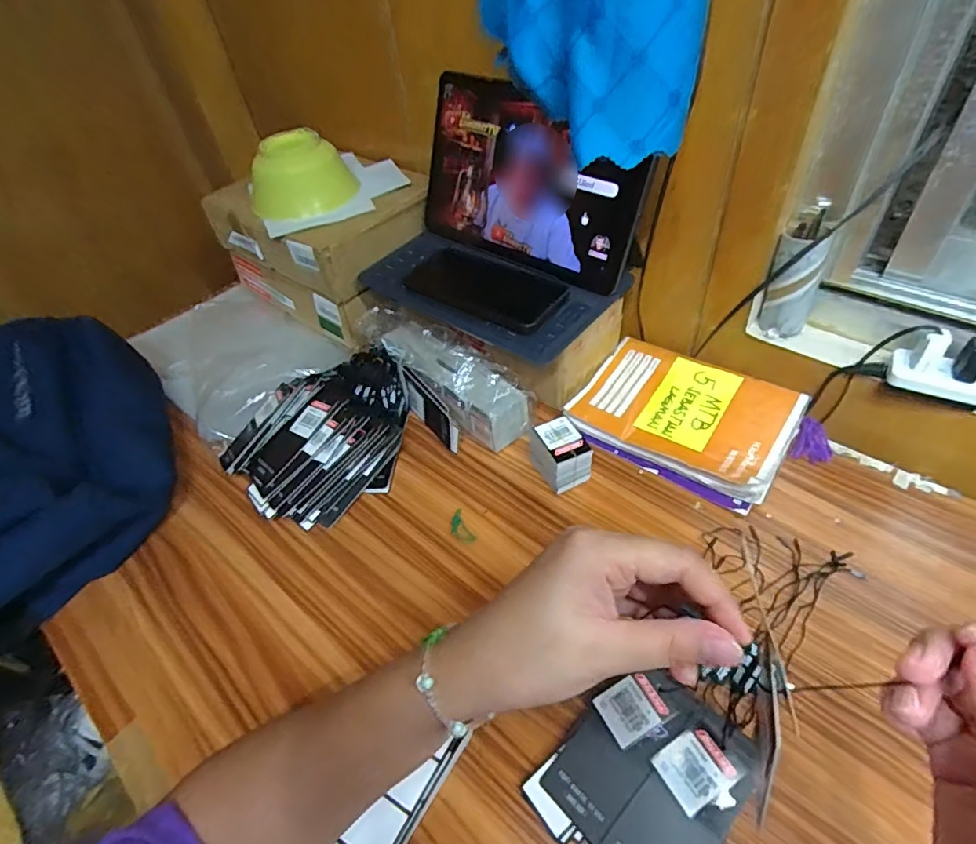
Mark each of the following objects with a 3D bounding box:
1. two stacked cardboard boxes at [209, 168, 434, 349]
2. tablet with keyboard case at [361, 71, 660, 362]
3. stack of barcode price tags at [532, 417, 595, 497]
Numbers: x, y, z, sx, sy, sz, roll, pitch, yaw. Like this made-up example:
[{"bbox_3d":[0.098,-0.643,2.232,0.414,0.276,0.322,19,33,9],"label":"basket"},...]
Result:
[{"bbox_3d":[-0.214,-0.238,0.737,0.278,0.150,0.192,27,55,28],"label":"two stacked cardboard boxes"},{"bbox_3d":[0.004,-0.207,0.559,0.270,0.168,0.176,32,57,31],"label":"tablet with keyboard case"},{"bbox_3d":[0.070,0.032,0.525,0.043,0.049,0.053,-24,49,-17],"label":"stack of barcode price tags"}]

